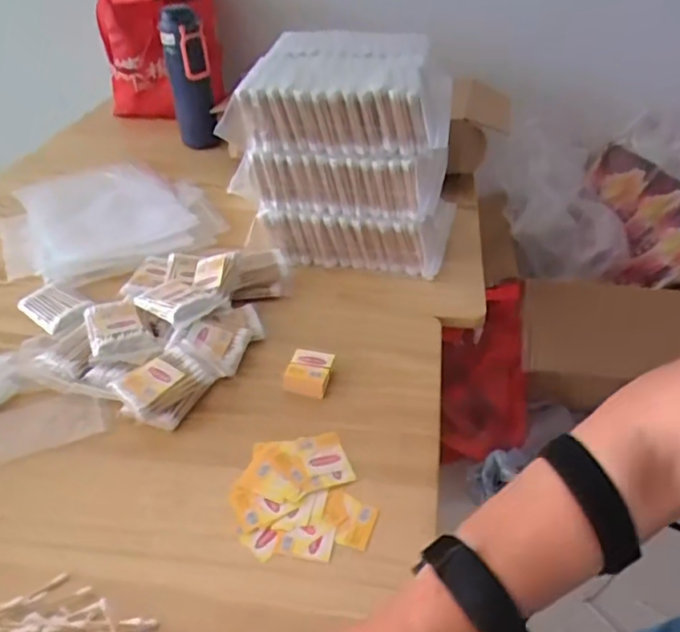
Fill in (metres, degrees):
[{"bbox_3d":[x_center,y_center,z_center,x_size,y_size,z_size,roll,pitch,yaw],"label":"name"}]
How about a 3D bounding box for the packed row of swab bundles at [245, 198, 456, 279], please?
[{"bbox_3d":[0.023,-0.136,0.801,0.242,0.069,0.171,9,39,14],"label":"packed row of swab bundles"}]

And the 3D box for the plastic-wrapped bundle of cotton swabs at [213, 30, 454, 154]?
[{"bbox_3d":[-0.001,-0.266,0.714,0.224,0.086,0.182,8,39,13],"label":"plastic-wrapped bundle of cotton swabs"}]

